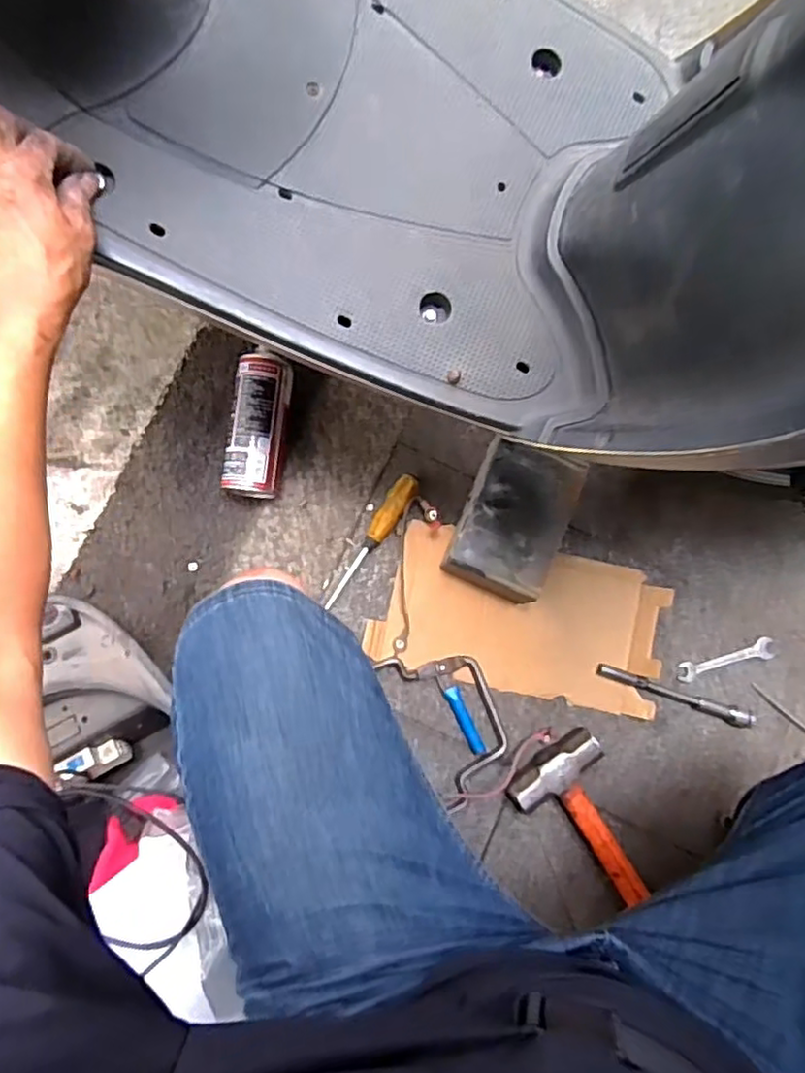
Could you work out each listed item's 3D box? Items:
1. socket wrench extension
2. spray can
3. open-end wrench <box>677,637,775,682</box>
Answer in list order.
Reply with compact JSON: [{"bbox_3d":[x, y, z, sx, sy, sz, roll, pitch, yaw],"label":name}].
[{"bbox_3d":[0.337,0.197,0.809,0.201,0.014,0.019,19,83,-3],"label":"socket wrench extension"},{"bbox_3d":[-0.170,-0.129,0.777,0.064,0.070,0.163,9,84,-4],"label":"spray can"},{"bbox_3d":[0.409,0.157,0.829,0.128,0.009,0.027,-15,86,-6],"label":"open-end wrench"}]

